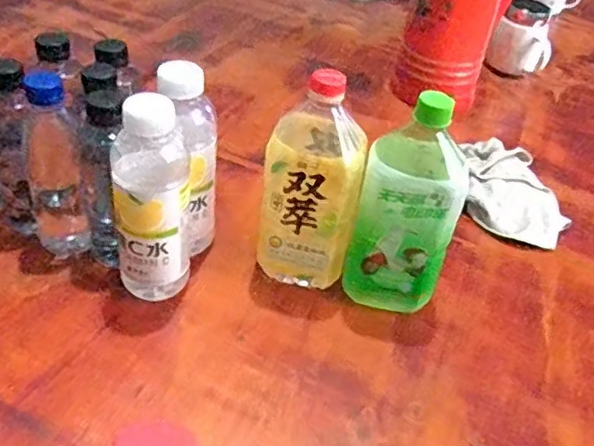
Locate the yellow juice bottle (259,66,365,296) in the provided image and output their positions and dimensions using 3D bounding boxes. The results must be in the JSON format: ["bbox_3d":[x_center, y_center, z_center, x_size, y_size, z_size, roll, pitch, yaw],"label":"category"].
[{"bbox_3d":[0.015,-0.041,0.581,0.083,0.216,0.090,8,40,2],"label":"yellow juice bottle"}]

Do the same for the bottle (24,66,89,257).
[{"bbox_3d":[-0.233,-0.050,0.584,0.049,0.177,0.048,-13,44,-21],"label":"bottle"}]

